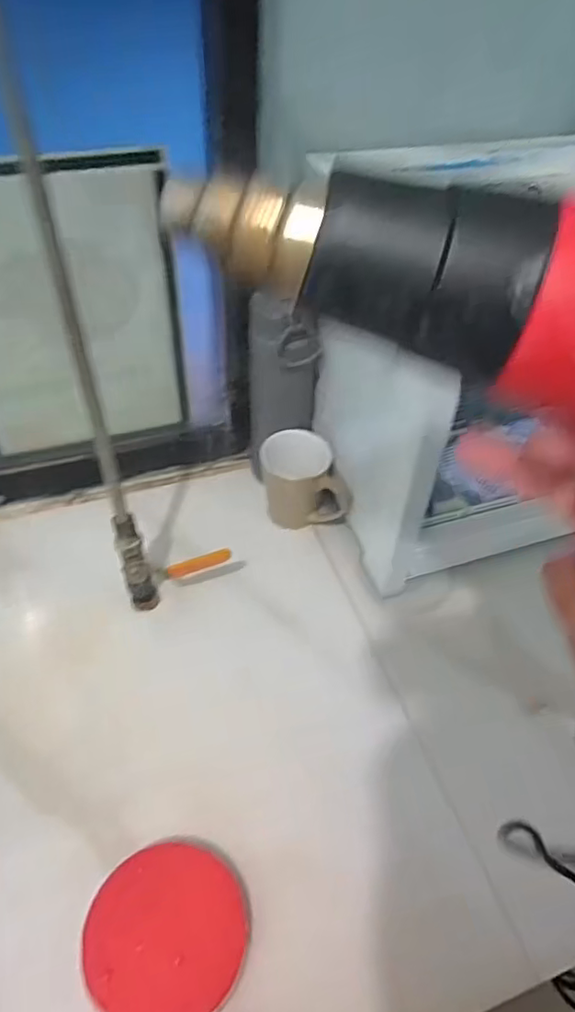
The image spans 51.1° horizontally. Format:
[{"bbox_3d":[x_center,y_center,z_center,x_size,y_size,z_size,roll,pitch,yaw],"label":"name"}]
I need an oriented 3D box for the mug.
[{"bbox_3d":[0.018,-0.023,0.712,0.097,0.106,0.079,-1,49,-5],"label":"mug"}]

